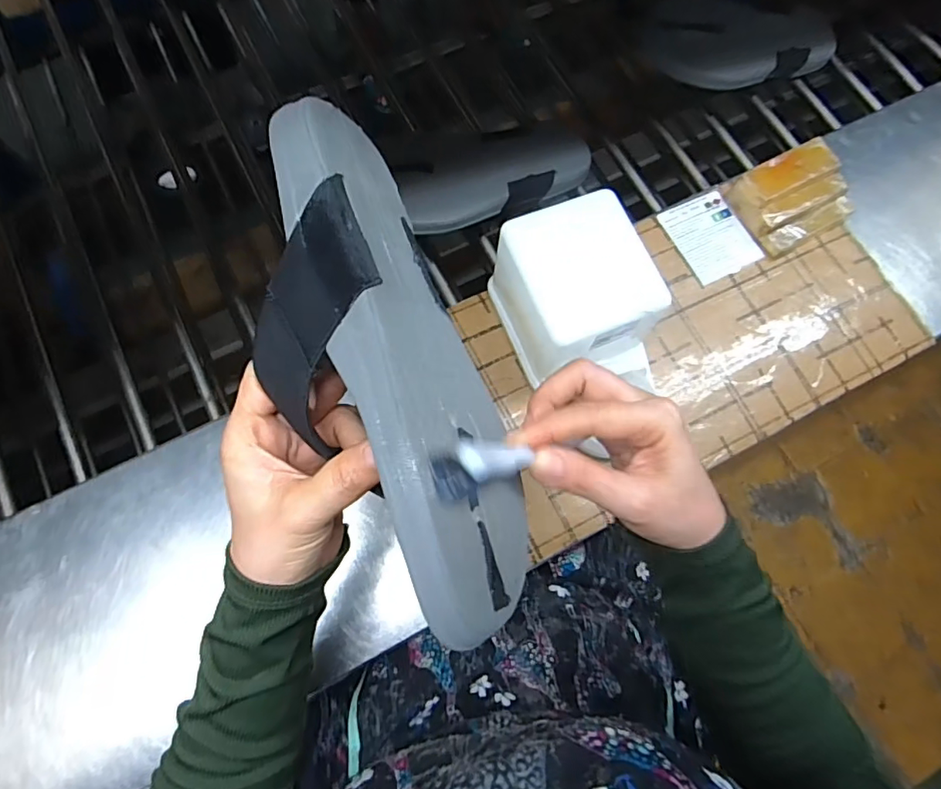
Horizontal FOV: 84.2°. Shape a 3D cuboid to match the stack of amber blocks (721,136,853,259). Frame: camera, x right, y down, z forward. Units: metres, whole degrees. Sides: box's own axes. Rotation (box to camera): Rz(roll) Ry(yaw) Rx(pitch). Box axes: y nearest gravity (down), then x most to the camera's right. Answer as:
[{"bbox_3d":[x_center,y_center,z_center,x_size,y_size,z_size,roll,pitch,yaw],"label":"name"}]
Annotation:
[{"bbox_3d":[0.313,-0.191,0.504,0.098,0.042,0.084,-25,75,-8],"label":"stack of amber blocks"}]

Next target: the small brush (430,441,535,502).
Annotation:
[{"bbox_3d":[0.011,0.028,0.217,0.019,0.059,0.018,-39,70,32],"label":"small brush"}]

